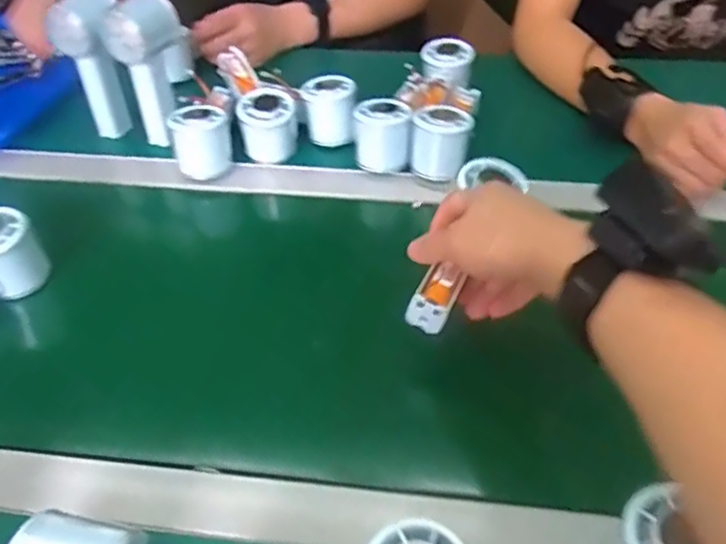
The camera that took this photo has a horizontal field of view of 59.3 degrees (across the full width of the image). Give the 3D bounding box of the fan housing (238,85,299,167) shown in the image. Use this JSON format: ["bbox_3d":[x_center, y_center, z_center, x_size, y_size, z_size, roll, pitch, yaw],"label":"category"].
[{"bbox_3d":[-0.098,-0.149,0.668,0.056,0.068,0.053,-5,45,-5],"label":"fan housing"}]

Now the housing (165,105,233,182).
[{"bbox_3d":[-0.165,-0.137,0.650,0.057,0.057,0.060,-12,46,-12],"label":"housing"}]

